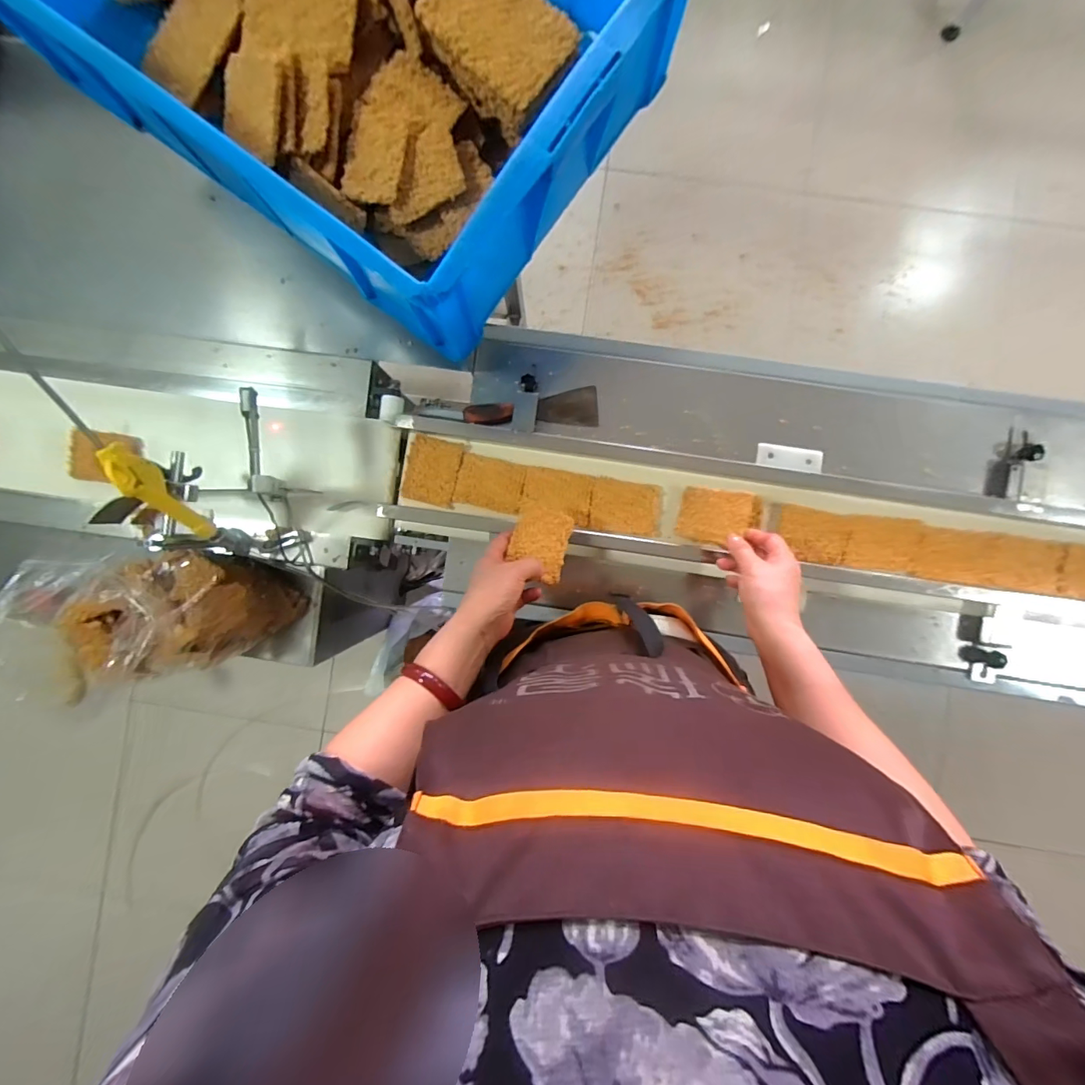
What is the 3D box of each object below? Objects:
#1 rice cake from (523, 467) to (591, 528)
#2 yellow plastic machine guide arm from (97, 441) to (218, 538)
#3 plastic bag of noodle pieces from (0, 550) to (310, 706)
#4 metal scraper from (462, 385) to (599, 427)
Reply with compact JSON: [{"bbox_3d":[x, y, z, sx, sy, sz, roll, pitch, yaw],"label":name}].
[{"bbox_3d":[0.020,-0.063,0.611,0.091,0.008,0.064,10,90,2],"label":"rice cake"},{"bbox_3d":[-0.430,-0.052,0.520,0.019,0.139,0.045,-16,52,1],"label":"yellow plastic machine guide arm"},{"bbox_3d":[-0.498,0.094,0.621,0.315,0.184,0.156,-5,85,-34],"label":"plastic bag of noodle pieces"},{"bbox_3d":[-0.014,-0.178,0.618,0.178,0.025,0.049,-7,89,2],"label":"metal scraper"}]

